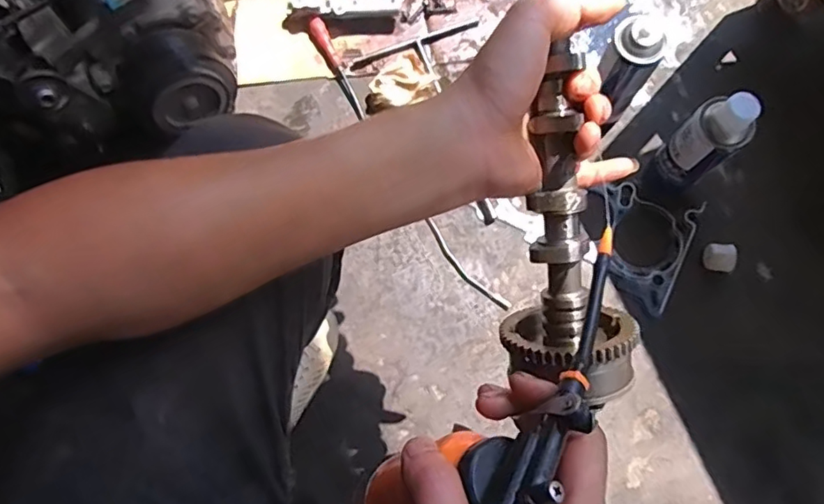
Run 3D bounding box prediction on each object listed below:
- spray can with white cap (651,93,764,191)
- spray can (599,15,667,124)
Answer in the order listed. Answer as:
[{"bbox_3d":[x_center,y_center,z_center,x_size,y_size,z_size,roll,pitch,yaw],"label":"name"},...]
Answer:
[{"bbox_3d":[0.346,-0.128,0.679,0.056,0.191,0.065,-36,78,-6],"label":"spray can with white cap"},{"bbox_3d":[0.267,-0.224,0.716,0.053,0.173,0.061,-7,76,0],"label":"spray can"}]

